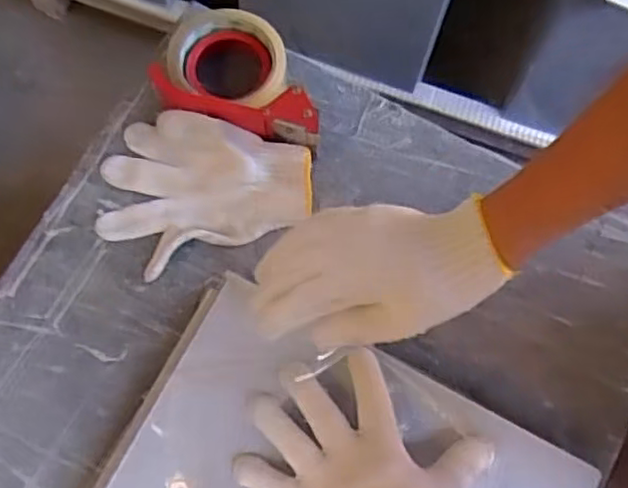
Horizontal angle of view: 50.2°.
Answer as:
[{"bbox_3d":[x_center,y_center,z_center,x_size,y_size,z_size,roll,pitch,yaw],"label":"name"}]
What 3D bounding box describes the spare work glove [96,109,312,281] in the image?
[{"bbox_3d":[-0.090,-0.039,0.547,0.175,0.038,0.129,4,76,0],"label":"spare work glove"}]

